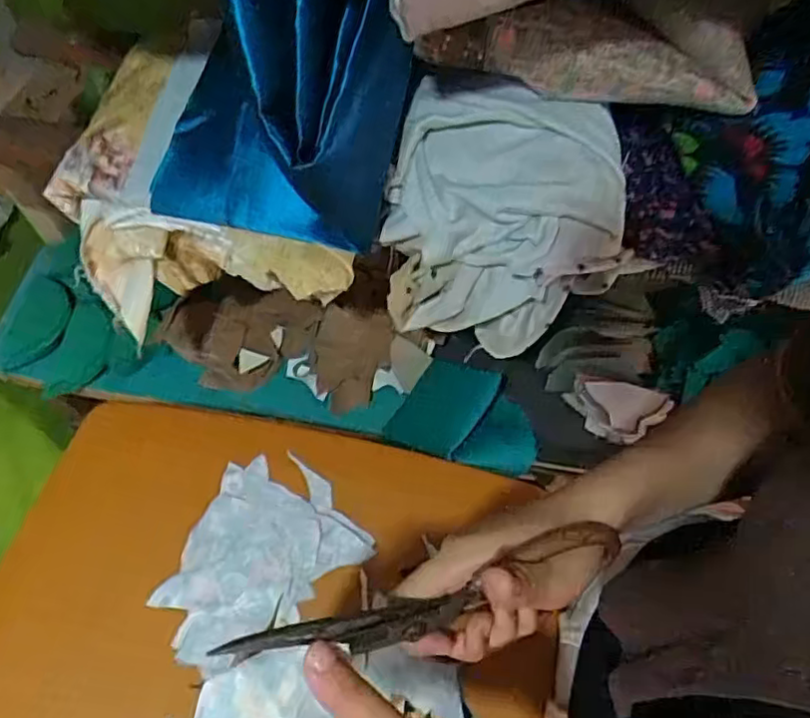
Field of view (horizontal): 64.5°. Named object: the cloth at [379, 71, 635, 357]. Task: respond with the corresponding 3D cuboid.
[{"bbox_3d":[0.080,-0.110,0.529,0.187,0.165,0.130,8,60,3],"label":"cloth"}]

